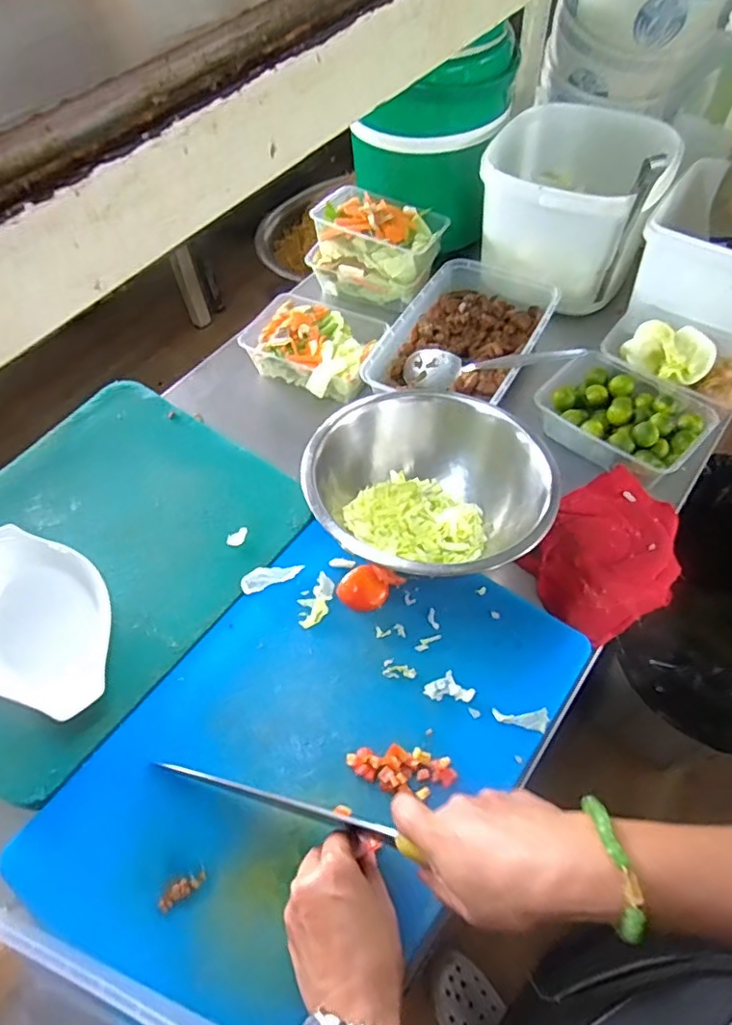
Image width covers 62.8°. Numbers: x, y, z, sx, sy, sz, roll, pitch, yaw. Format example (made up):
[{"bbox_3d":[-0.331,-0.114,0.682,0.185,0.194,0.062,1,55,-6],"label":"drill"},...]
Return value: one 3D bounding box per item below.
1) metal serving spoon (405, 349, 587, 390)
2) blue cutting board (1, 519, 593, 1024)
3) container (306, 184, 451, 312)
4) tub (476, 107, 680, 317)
[{"bbox_3d":[0.144,-0.176,0.706,0.205,0.025,0.045,-2,57,22],"label":"metal serving spoon"},{"bbox_3d":[-0.044,0.197,0.509,0.297,0.021,0.425,32,66,20],"label":"blue cutting board"},{"bbox_3d":[0.019,-0.380,0.859,0.173,0.101,0.112,19,59,16],"label":"container"},{"bbox_3d":[0.282,-0.423,0.794,0.218,0.158,0.223,29,62,21],"label":"tub"}]

